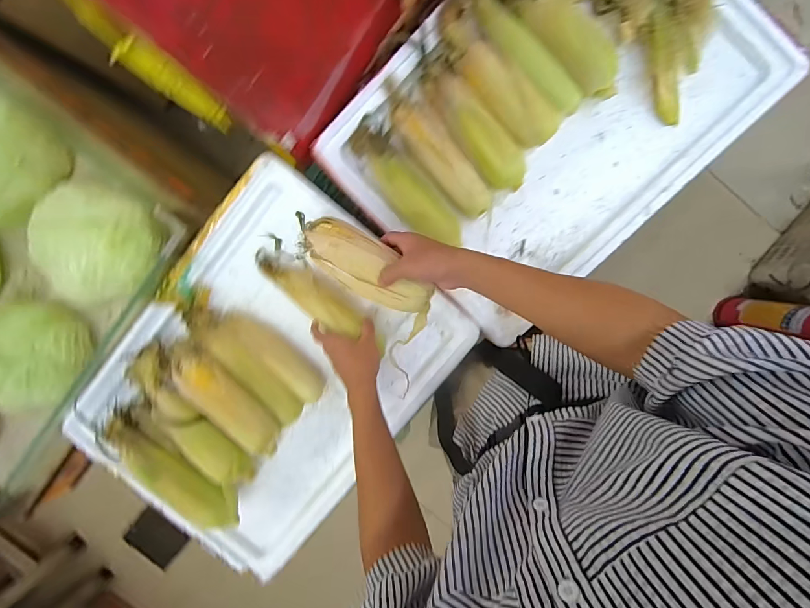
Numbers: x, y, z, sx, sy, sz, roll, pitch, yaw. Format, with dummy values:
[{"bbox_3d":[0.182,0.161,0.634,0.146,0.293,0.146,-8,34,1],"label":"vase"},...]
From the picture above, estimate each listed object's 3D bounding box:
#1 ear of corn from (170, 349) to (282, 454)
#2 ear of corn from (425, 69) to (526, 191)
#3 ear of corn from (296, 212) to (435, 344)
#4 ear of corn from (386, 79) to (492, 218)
[{"bbox_3d":[-0.271,0.149,0.585,0.200,0.053,0.060,42,97,-3],"label":"ear of corn"},{"bbox_3d":[0.105,-0.261,0.587,0.063,0.052,0.206,-39,94,6],"label":"ear of corn"},{"bbox_3d":[-0.056,-0.050,0.515,0.217,0.050,0.077,36,97,5],"label":"ear of corn"},{"bbox_3d":[0.040,-0.227,0.588,0.056,0.040,0.231,-43,94,6],"label":"ear of corn"}]

